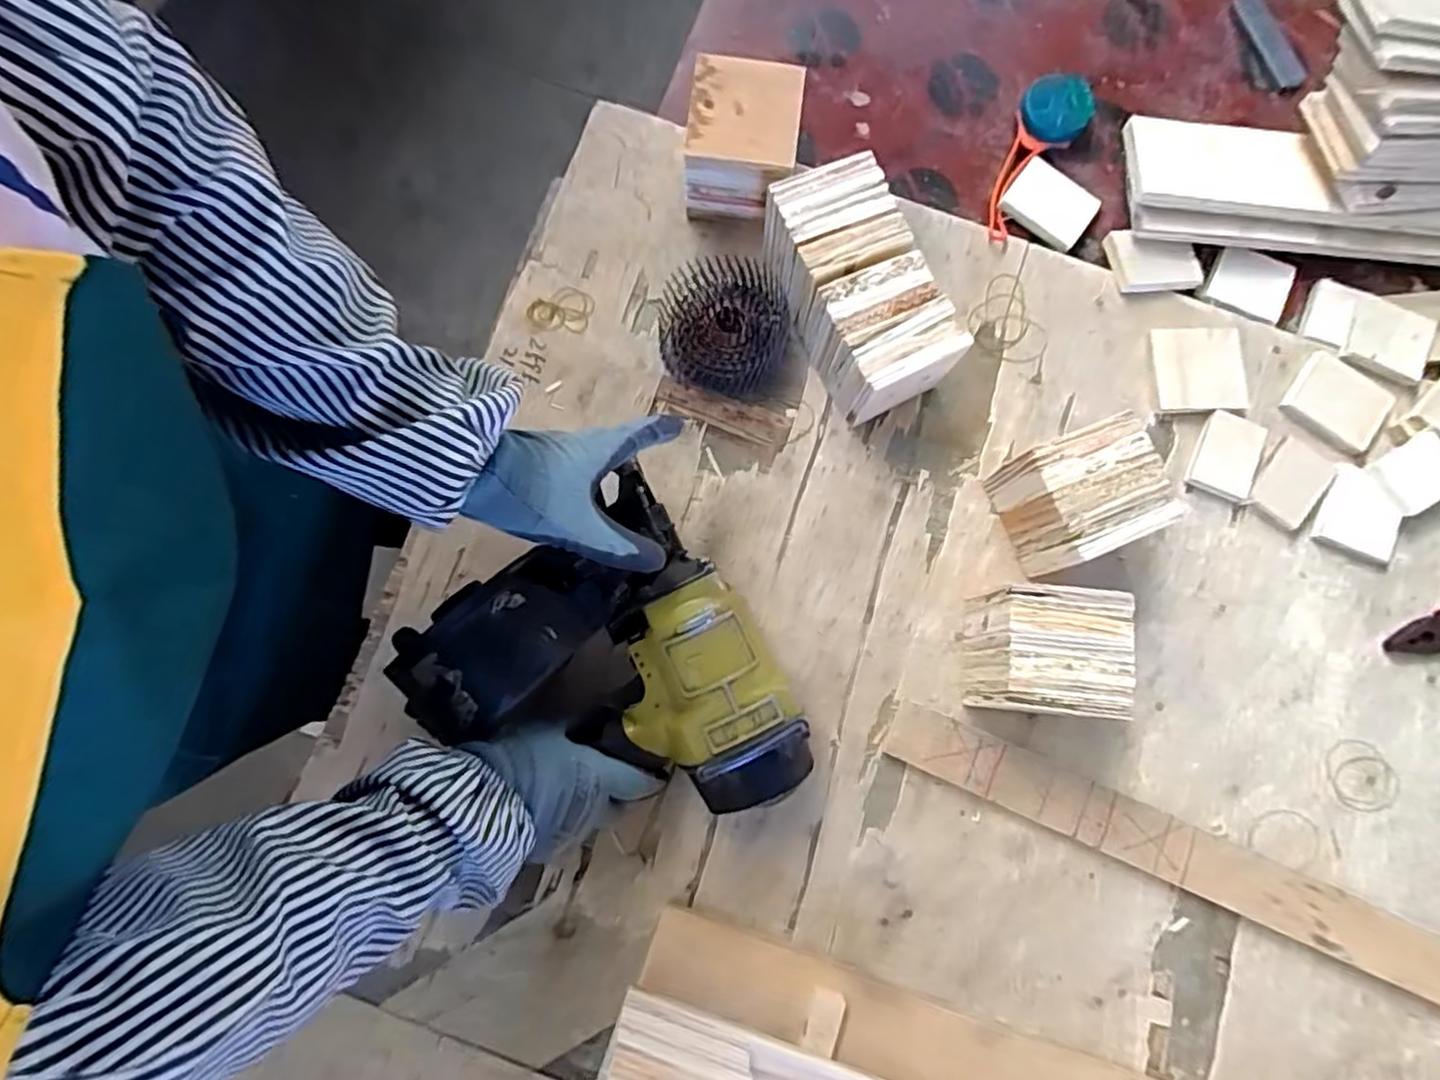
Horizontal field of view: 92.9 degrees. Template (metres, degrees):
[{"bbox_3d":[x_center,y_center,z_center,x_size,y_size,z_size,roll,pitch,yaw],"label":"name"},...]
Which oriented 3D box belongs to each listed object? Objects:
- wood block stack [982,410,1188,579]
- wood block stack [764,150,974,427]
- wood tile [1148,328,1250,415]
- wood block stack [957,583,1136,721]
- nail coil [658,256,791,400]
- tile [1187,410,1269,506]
[{"bbox_3d":[0.289,-0.034,0.555,0.100,0.089,0.099,-22,80,-4],"label":"wood block stack"},{"bbox_3d":[0.114,-0.207,0.583,0.096,0.097,0.185,-26,80,-5],"label":"wood block stack"},{"bbox_3d":[0.428,-0.152,0.611,0.077,0.007,0.076,-3,79,0],"label":"wood tile"},{"bbox_3d":[0.248,0.085,0.527,0.097,0.083,0.094,6,79,1],"label":"wood block stack"},{"bbox_3d":[0.002,-0.187,0.602,0.113,0.048,0.103,0,79,0],"label":"nail coil"},{"bbox_3d":[0.446,-0.073,0.600,0.050,0.012,0.071,21,80,4],"label":"tile"}]

